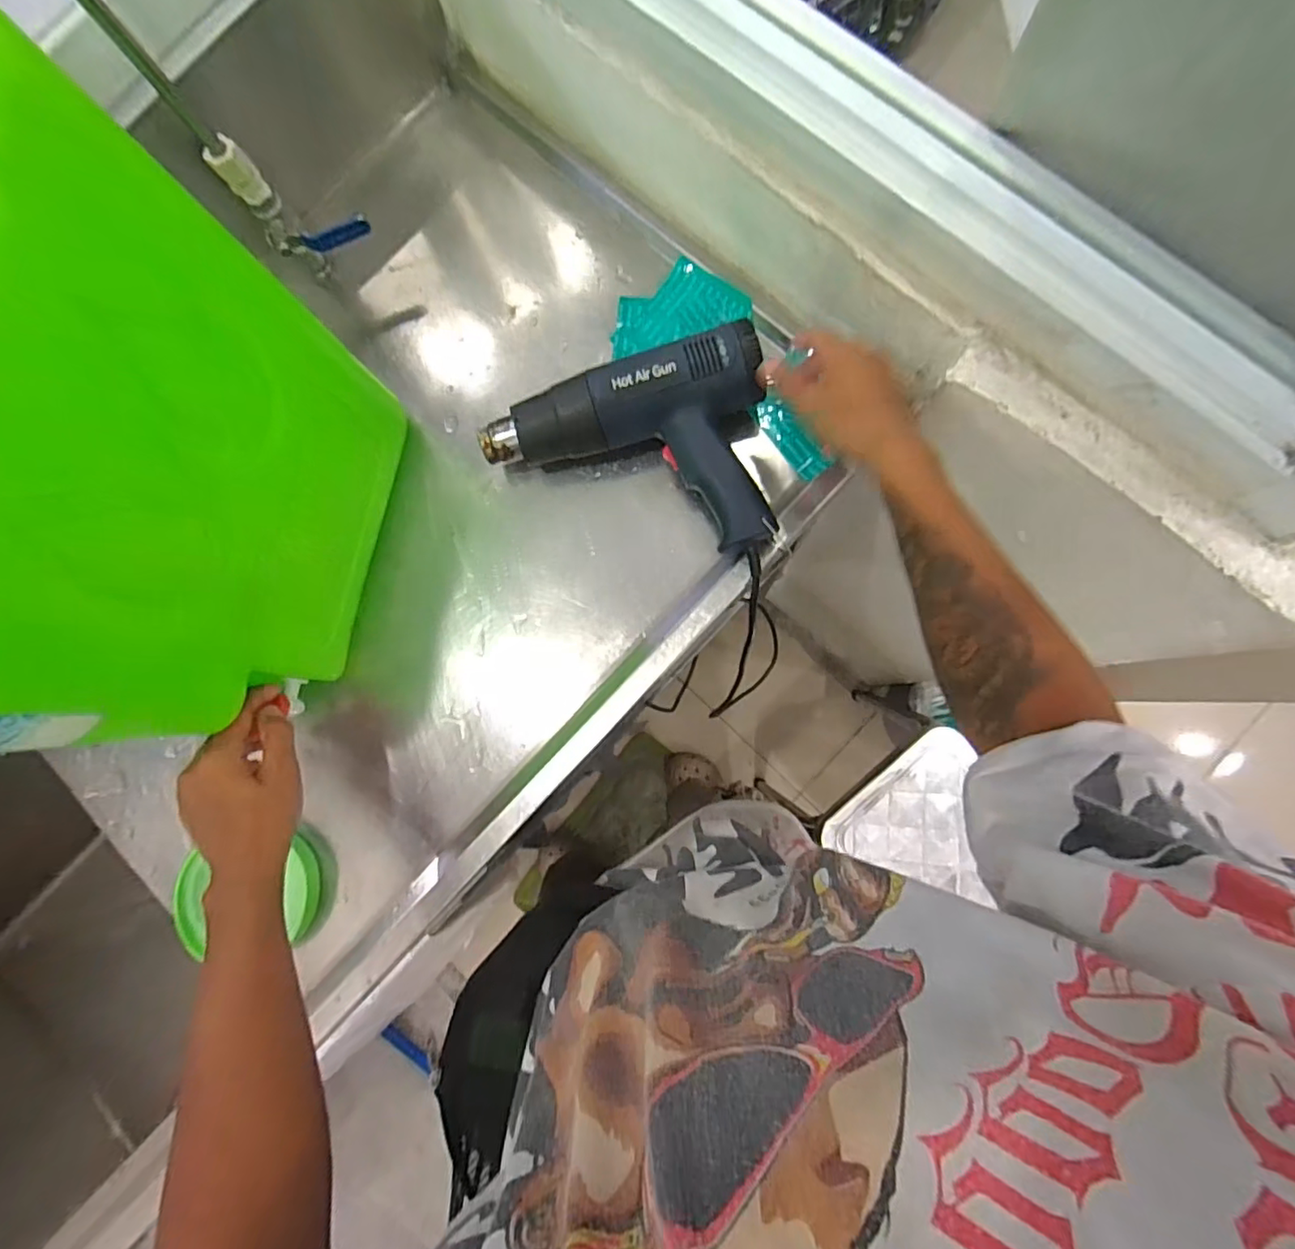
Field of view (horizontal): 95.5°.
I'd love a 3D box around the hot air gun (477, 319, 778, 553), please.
[{"bbox_3d":[-0.019,-0.143,0.511,0.237,0.078,0.166,-5,82,3],"label":"hot air gun"}]

